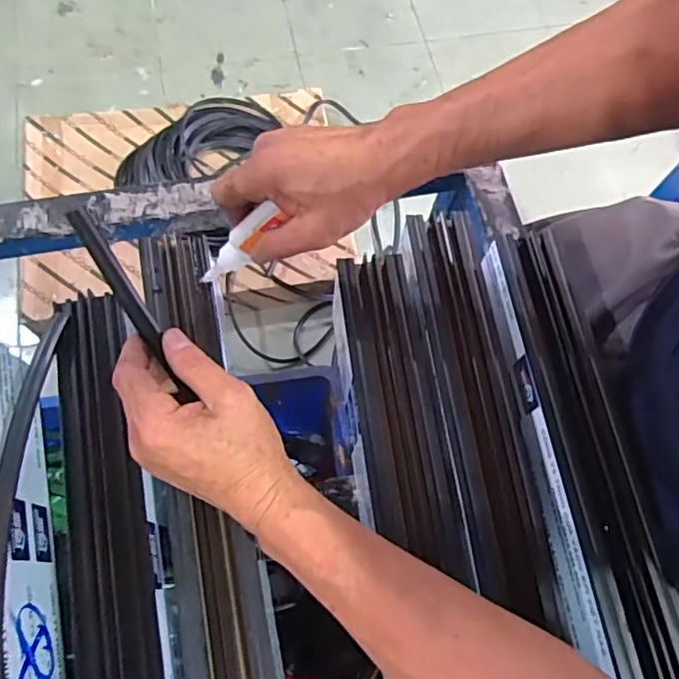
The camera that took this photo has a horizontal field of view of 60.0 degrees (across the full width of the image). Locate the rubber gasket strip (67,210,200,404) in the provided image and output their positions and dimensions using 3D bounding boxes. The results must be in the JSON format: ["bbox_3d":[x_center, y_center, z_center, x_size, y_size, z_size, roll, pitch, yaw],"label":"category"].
[{"bbox_3d":[-0.132,-0.020,0.379,0.014,0.010,0.135,-30,111,-13],"label":"rubber gasket strip"}]

